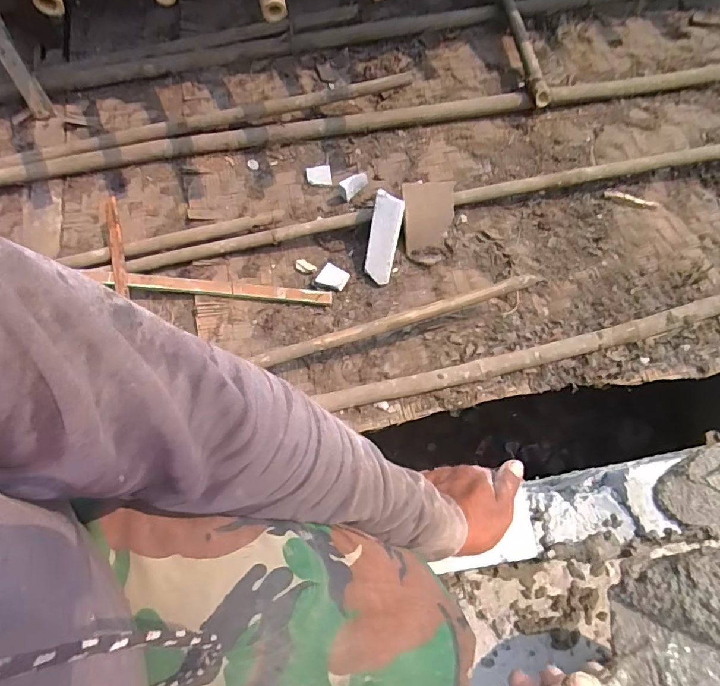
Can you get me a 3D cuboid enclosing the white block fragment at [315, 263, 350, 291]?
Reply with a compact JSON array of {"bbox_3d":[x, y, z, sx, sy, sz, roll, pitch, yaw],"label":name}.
[{"bbox_3d":[-0.078,-0.191,1.404,0.080,0.025,0.073,26,74,10],"label":"white block fragment"}]

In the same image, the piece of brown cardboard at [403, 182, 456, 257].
[{"bbox_3d":[0.201,-0.376,1.394,0.144,0.032,0.199,-3,87,13],"label":"piece of brown cardboard"}]

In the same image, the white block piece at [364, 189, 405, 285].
[{"bbox_3d":[0.066,-0.296,1.361,0.083,0.032,0.250,10,110,5],"label":"white block piece"}]

